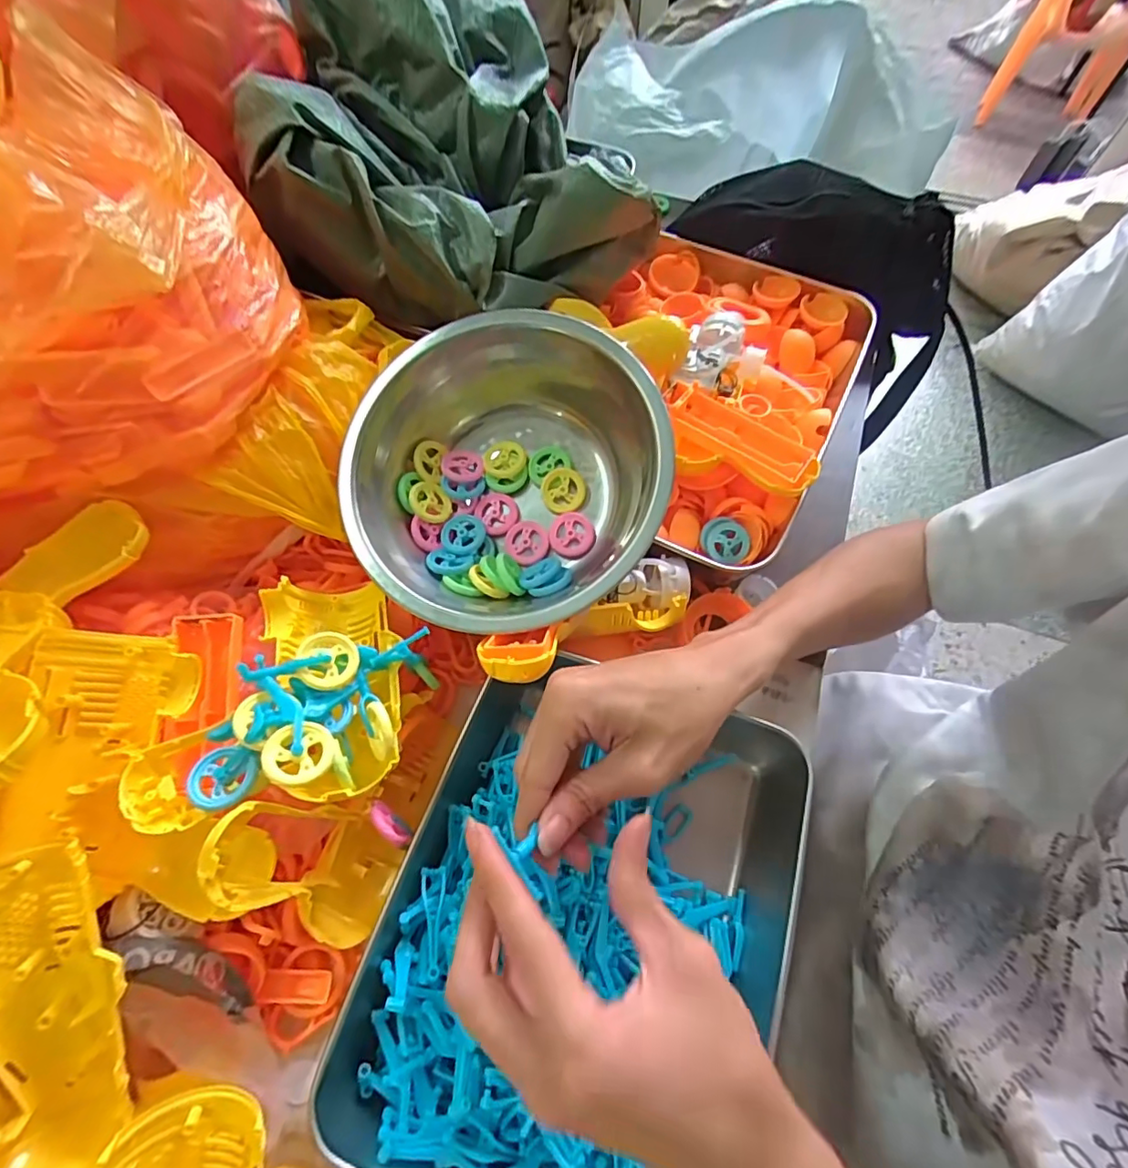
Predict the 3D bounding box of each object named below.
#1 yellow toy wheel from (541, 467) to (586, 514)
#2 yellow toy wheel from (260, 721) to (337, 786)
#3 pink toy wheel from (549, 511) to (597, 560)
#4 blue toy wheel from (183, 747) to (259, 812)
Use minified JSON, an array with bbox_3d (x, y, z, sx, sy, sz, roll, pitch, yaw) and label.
[{"bbox_3d":[-0.001,-0.063,0.376,0.030,0.007,0.030,0,95,4],"label":"yellow toy wheel"},{"bbox_3d":[-0.122,0.078,0.255,0.029,0.007,0.029,11,50,-13],"label":"yellow toy wheel"},{"bbox_3d":[0.005,-0.033,0.373,0.029,0.007,0.030,11,83,3],"label":"pink toy wheel"},{"bbox_3d":[-0.160,0.091,0.260,0.030,0.005,0.028,0,64,0],"label":"blue toy wheel"}]

